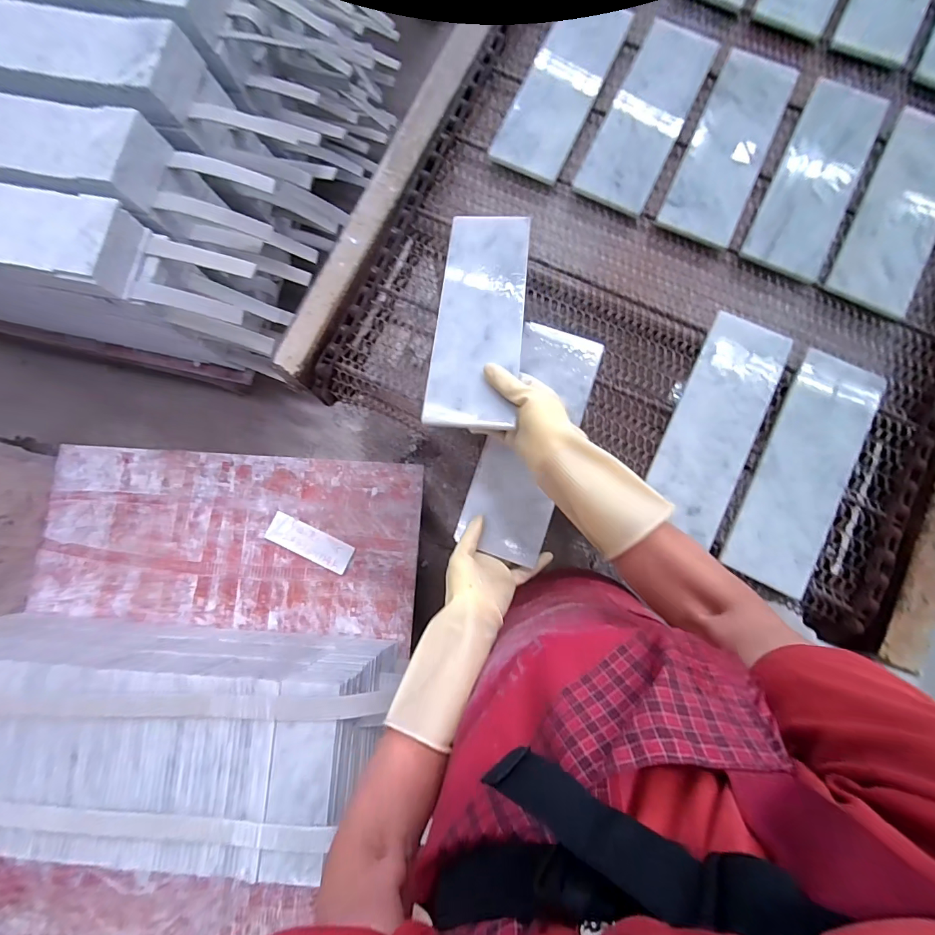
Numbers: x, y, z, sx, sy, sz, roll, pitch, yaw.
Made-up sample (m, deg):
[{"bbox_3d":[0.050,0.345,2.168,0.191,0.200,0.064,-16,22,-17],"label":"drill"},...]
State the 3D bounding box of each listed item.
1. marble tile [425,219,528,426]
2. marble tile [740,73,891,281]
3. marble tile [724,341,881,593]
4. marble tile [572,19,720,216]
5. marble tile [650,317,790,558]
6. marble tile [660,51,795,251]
[{"bbox_3d":[0.017,-0.191,0.508,0.104,0.010,0.307,4,68,7],"label":"marble tile"},{"bbox_3d":[0.526,-0.434,0.618,0.112,0.013,0.354,27,83,6],"label":"marble tile"},{"bbox_3d":[0.450,0.000,0.542,0.115,0.018,0.329,30,80,-2],"label":"marble tile"},{"bbox_3d":[0.271,-0.531,0.622,0.110,0.013,0.332,25,83,6],"label":"marble tile"},{"bbox_3d":[0.333,-0.060,0.554,0.108,0.021,0.304,26,83,6],"label":"marble tile"},{"bbox_3d":[0.394,-0.482,0.623,0.111,0.012,0.341,25,83,6],"label":"marble tile"}]

